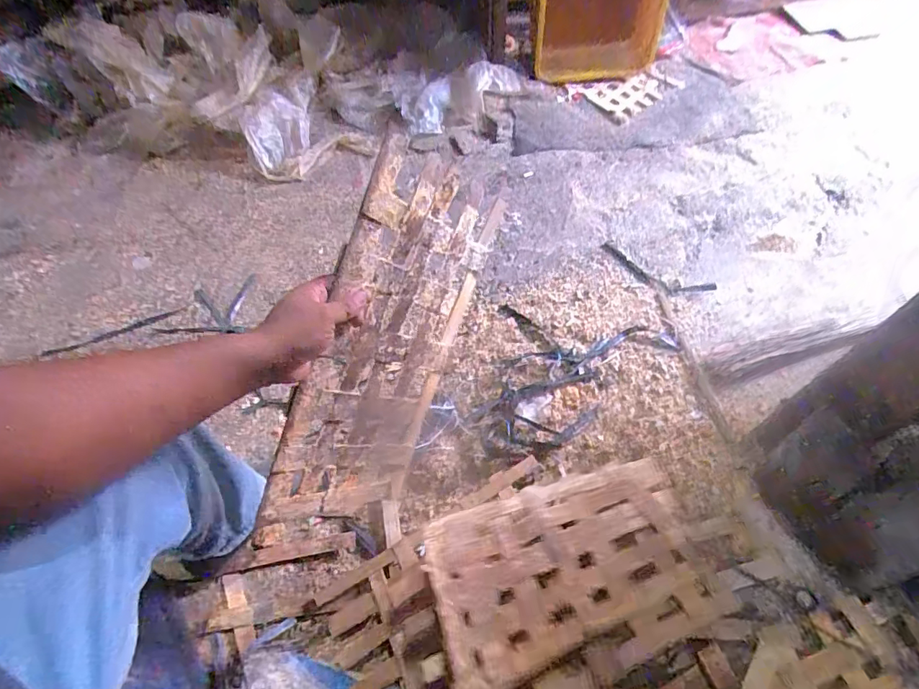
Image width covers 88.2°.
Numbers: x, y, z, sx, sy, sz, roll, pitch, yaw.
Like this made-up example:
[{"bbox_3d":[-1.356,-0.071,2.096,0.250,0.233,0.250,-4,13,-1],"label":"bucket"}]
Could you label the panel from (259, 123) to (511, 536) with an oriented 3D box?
[{"bbox_3d":[-0.085,0.010,0.597,0.011,0.221,0.471,23,97,38],"label":"panel"}]

